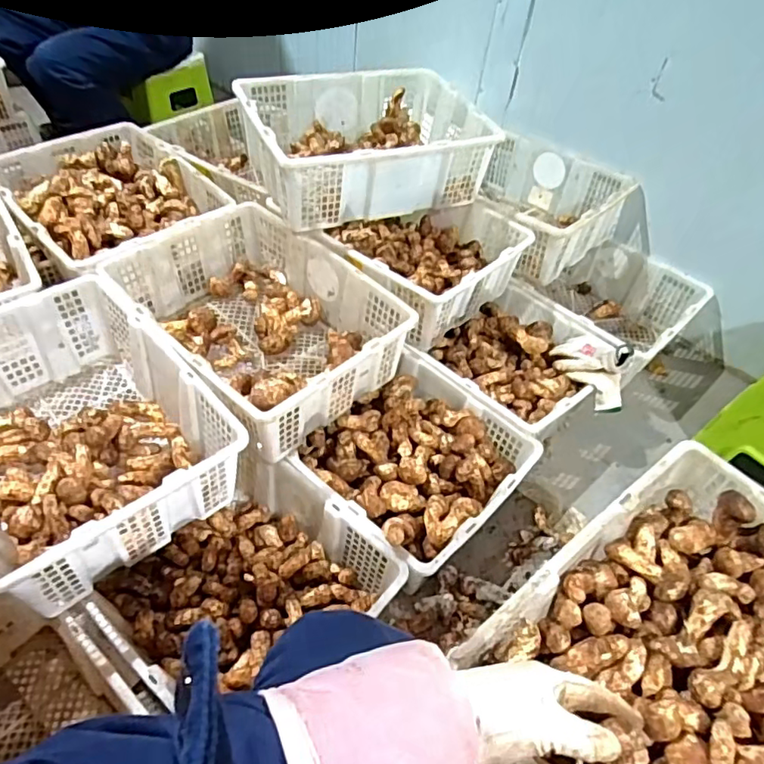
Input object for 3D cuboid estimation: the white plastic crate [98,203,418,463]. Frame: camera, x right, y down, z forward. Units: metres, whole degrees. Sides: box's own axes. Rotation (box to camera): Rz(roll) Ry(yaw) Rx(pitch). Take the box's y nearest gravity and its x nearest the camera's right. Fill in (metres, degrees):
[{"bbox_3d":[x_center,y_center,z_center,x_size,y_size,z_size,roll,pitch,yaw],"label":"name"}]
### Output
[{"bbox_3d":[-0.237,-0.115,1.086,0.478,0.161,0.366,37,54,26],"label":"white plastic crate"}]

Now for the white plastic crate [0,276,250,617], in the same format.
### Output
[{"bbox_3d":[-0.486,0.067,0.893,0.344,0.165,0.476,-33,58,-31],"label":"white plastic crate"}]

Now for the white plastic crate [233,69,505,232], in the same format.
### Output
[{"bbox_3d":[-0.041,-0.518,1.252,0.475,0.166,0.356,-17,51,-21],"label":"white plastic crate"}]

